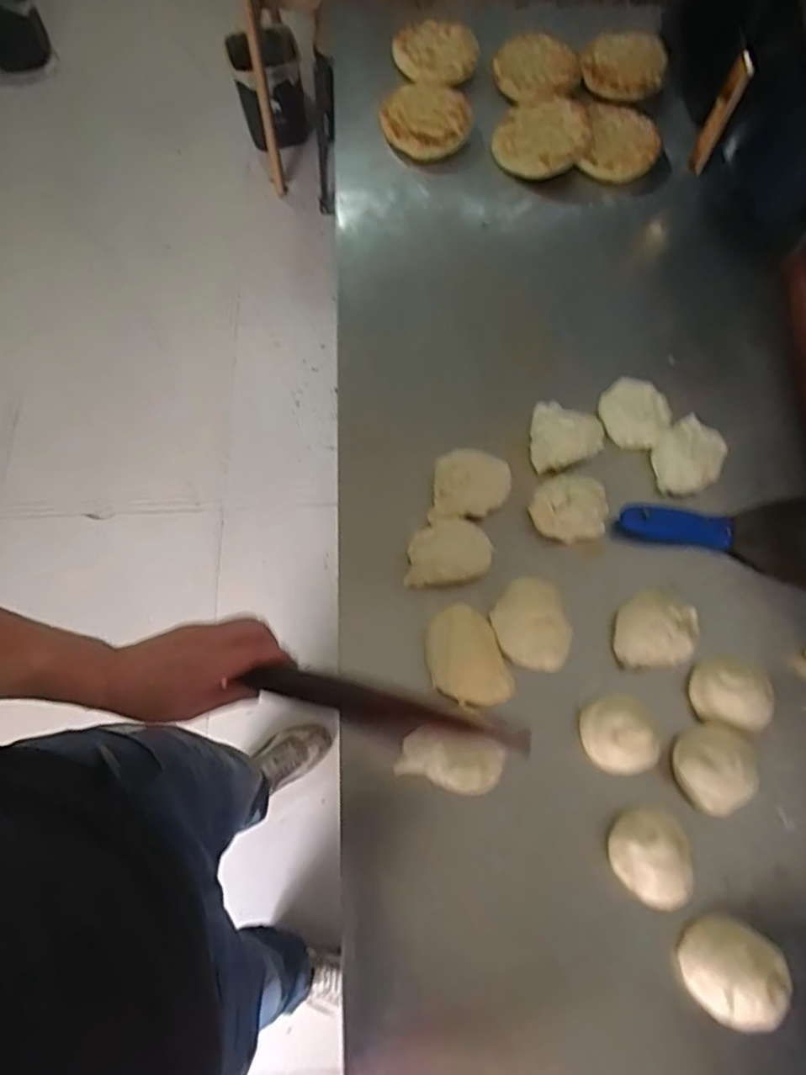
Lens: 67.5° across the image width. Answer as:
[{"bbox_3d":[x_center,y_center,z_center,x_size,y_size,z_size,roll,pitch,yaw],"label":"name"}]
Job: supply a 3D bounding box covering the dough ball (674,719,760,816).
[{"bbox_3d":[0.289,0.211,0.551,0.068,0.045,0.071,0,70,1],"label":"dough ball"}]

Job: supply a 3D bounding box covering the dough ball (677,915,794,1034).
[{"bbox_3d":[0.271,0.356,0.495,0.070,0.048,0.072,0,70,1],"label":"dough ball"}]

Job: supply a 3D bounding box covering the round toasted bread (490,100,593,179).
[{"bbox_3d":[0.192,-0.551,0.831,0.129,0.025,0.117,1,70,1],"label":"round toasted bread"}]

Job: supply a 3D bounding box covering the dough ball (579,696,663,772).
[{"bbox_3d":[0.200,0.182,0.557,0.061,0.035,0.066,0,70,1],"label":"dough ball"}]

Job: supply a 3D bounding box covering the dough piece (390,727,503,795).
[{"bbox_3d":[0.044,0.202,0.549,0.096,0.034,0.058,13,71,5],"label":"dough piece"}]

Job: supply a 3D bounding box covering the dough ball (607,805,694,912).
[{"bbox_3d":[0.216,0.278,0.525,0.067,0.041,0.075,12,70,5],"label":"dough ball"}]

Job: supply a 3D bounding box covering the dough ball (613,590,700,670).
[{"bbox_3d":[0.252,0.095,0.604,0.087,0.052,0.072,-38,74,-12],"label":"dough ball"}]

